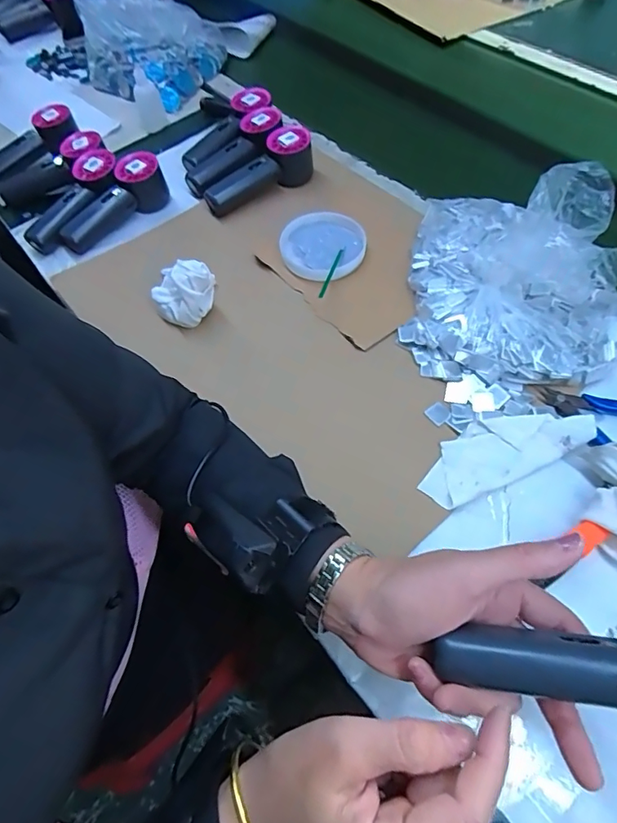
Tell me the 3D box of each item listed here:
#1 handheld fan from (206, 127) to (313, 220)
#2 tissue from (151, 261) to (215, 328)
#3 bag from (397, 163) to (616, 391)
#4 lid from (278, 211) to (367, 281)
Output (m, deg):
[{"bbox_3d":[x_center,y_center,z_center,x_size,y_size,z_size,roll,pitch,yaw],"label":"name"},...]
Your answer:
[{"bbox_3d":[-0.063,-0.315,0.632,0.153,0.053,0.054,-36,63,-17],"label":"handheld fan"},{"bbox_3d":[-0.139,-0.127,0.523,0.067,0.066,0.046,18,61,14],"label":"tissue"},{"bbox_3d":[0.221,-0.163,0.485,0.219,0.138,0.257,10,60,9],"label":"bag"},{"bbox_3d":[0.017,-0.195,0.577,0.099,0.026,0.099,-1,58,2],"label":"lid"}]

